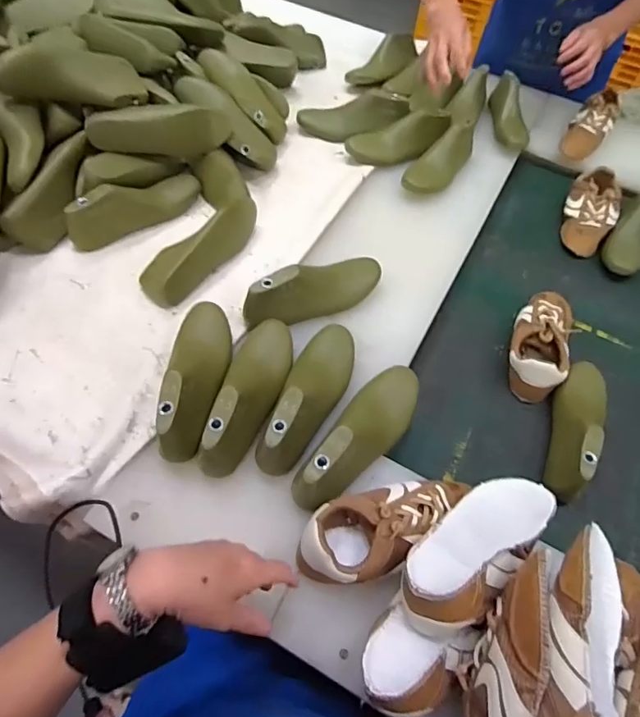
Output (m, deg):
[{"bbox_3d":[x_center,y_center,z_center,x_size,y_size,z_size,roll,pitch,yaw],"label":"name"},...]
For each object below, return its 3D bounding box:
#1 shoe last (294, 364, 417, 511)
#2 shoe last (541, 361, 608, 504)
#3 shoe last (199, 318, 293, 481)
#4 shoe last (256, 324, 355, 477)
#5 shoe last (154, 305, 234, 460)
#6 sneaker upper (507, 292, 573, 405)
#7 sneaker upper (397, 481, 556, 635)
[{"bbox_3d":[0.053,0.088,0.581,0.074,0.086,0.224,36,60,19],"label":"shoe last"},{"bbox_3d":[0.366,0.085,0.662,0.078,0.068,0.223,32,59,16],"label":"shoe last"},{"bbox_3d":[-0.085,0.037,0.604,0.065,0.089,0.222,13,56,4],"label":"shoe last"},{"bbox_3d":[-0.009,0.045,0.604,0.065,0.088,0.221,19,56,8],"label":"shoe last"},{"bbox_3d":[-0.157,0.020,0.606,0.067,0.082,0.225,2,56,-3],"label":"shoe last"},{"bbox_3d":[0.352,-0.031,0.752,0.091,0.052,0.216,21,57,10],"label":"sneaker upper"},{"bbox_3d":[0.167,0.192,0.495,0.228,0.074,0.085,-25,60,-37],"label":"sneaker upper"}]

